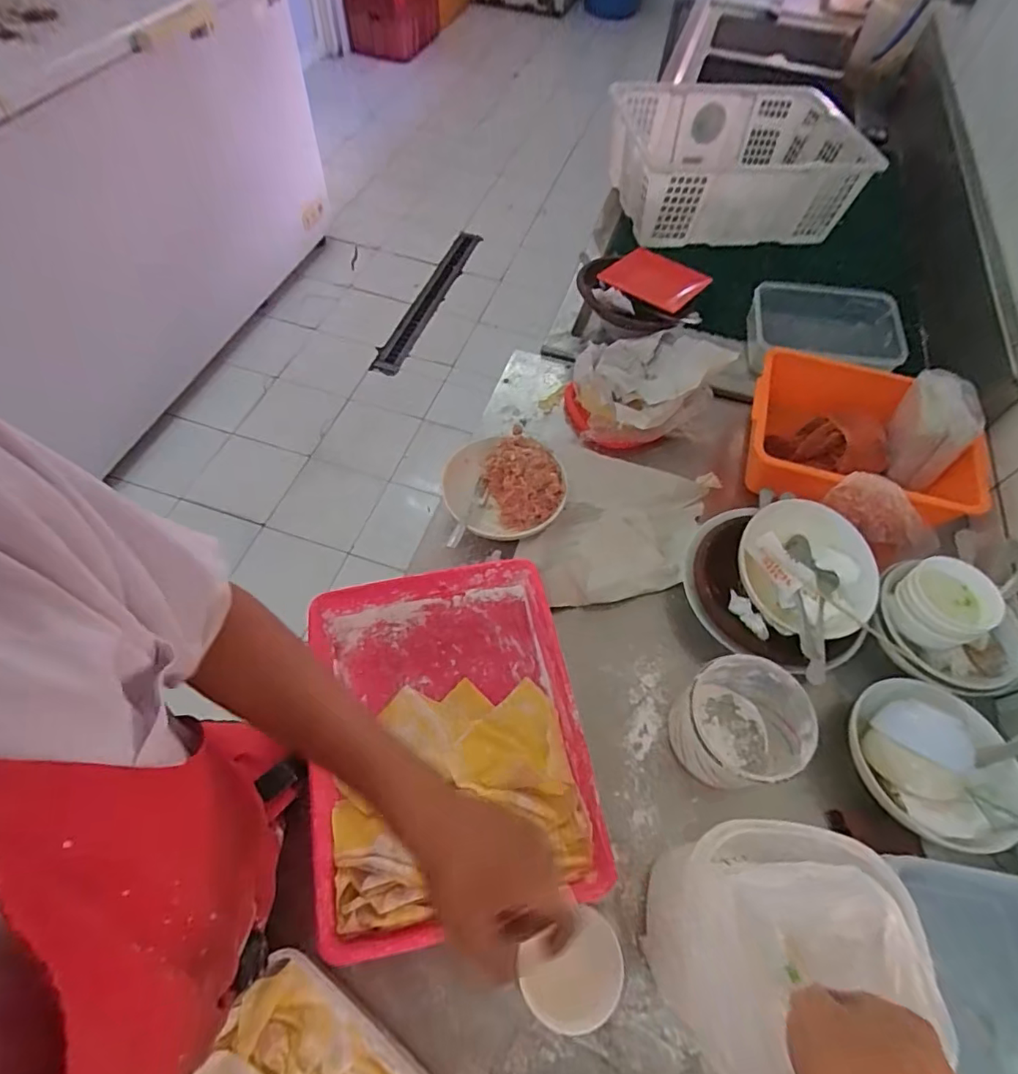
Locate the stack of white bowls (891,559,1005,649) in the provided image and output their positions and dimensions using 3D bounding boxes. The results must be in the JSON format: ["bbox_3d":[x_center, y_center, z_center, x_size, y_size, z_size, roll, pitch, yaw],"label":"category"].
[{"bbox_3d":[0.510,0.078,0.632,0.089,0.058,0.090,-30,65,-20],"label":"stack of white bowls"}]

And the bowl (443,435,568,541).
[{"bbox_3d":[-0.004,-0.068,0.739,0.157,0.062,0.145,2,59,-2],"label":"bowl"}]

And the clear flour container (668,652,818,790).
[{"bbox_3d":[0.246,0.202,0.580,0.124,0.089,0.118,2,59,-2],"label":"clear flour container"}]

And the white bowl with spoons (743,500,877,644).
[{"bbox_3d":[0.366,0.038,0.654,0.147,0.054,0.160,-21,62,-15],"label":"white bowl with spoons"}]

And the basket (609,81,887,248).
[{"bbox_3d":[0.463,-0.792,1.133,0.455,0.159,0.355,-5,59,-6],"label":"basket"}]

